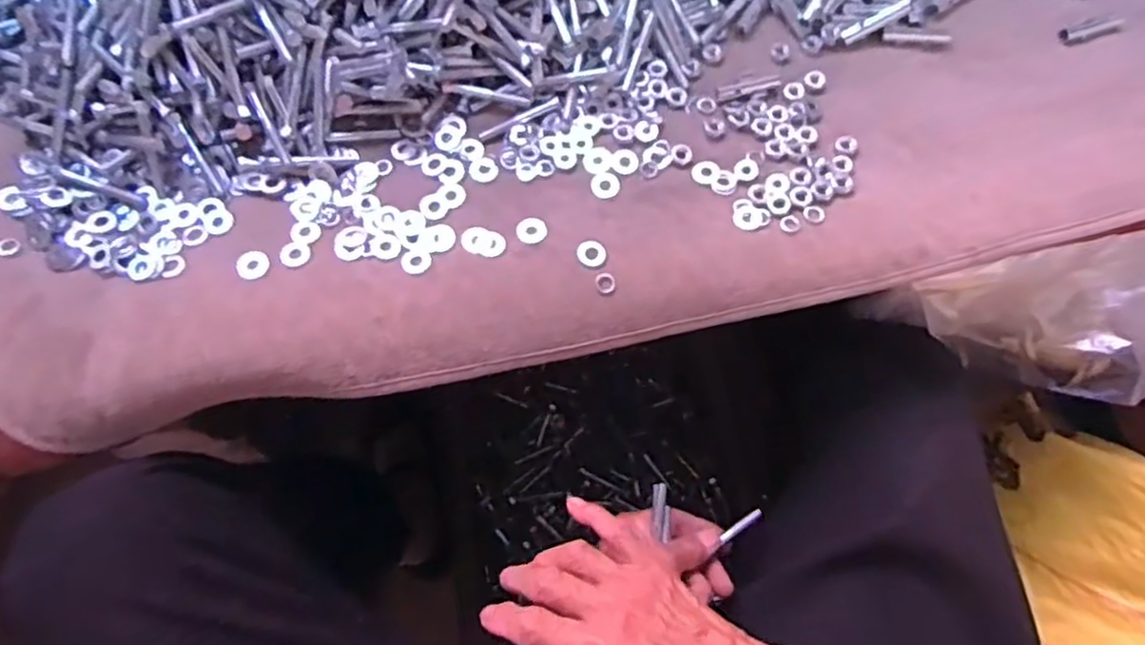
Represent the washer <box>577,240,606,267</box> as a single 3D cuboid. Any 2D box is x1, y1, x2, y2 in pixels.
[{"bbox_3d":[0.012,-0.042,0.414,0.017,0.004,0.018,0,69,1],"label":"washer"}]

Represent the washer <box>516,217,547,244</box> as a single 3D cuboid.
[{"bbox_3d":[-0.025,-0.057,0.418,0.018,0.004,0.018,0,72,1],"label":"washer"}]

